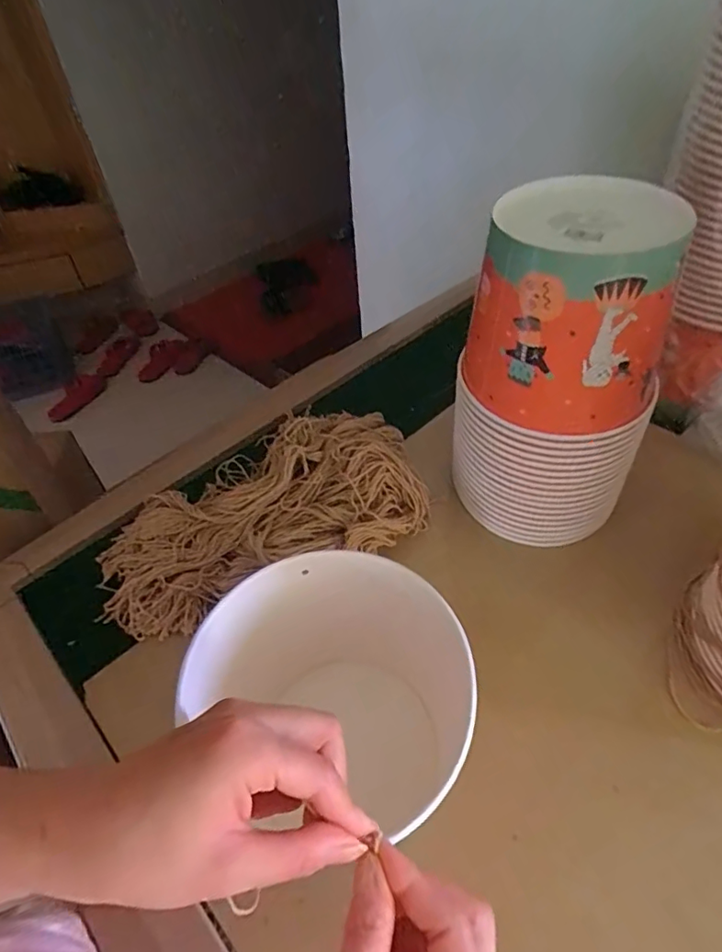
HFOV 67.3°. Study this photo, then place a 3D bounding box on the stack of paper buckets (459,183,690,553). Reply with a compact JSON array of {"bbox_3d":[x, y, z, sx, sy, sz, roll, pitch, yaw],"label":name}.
[{"bbox_3d":[0.153,-0.075,0.441,0.146,0.265,0.132,15,50,17],"label":"stack of paper buckets"}]

